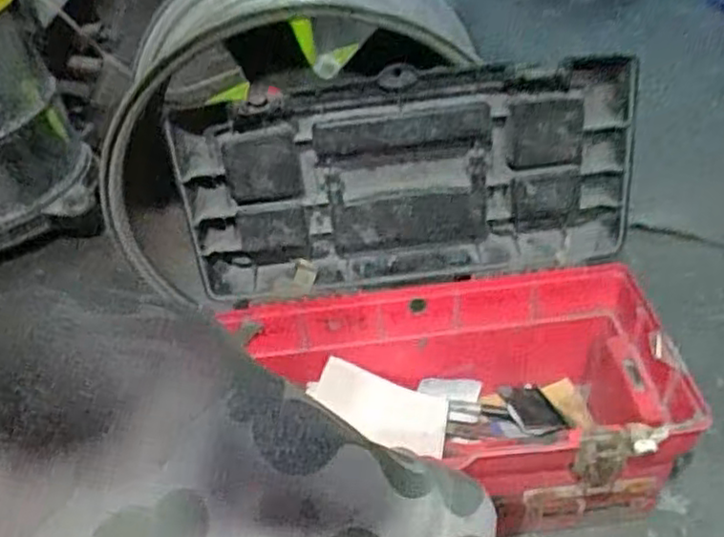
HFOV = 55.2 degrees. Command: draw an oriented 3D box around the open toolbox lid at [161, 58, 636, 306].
[{"bbox_3d":[0.039,-0.076,0.664,0.425,0.203,0.070,-6,41,1],"label":"open toolbox lid"}]

